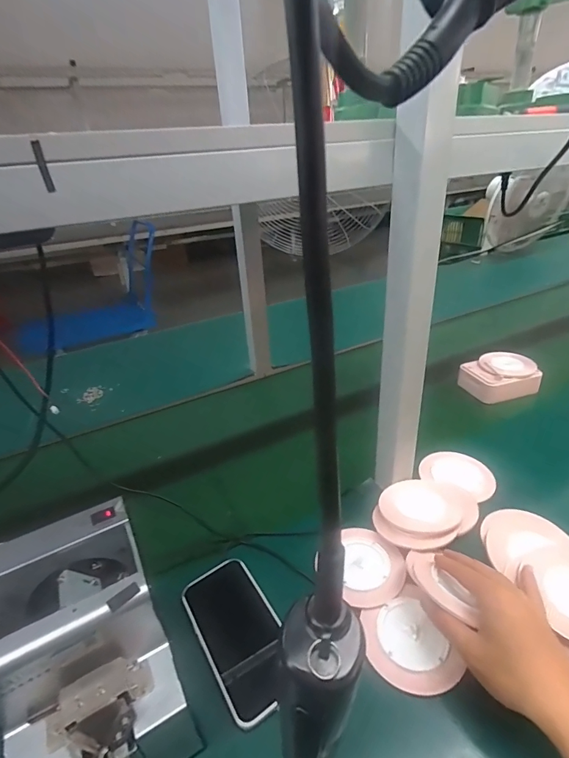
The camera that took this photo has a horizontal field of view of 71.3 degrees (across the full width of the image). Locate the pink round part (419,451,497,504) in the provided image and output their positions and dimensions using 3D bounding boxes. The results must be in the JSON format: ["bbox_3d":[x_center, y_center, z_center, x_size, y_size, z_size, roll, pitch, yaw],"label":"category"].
[{"bbox_3d":[0.257,0.137,0.588,0.100,0.012,0.090,14,35,30],"label":"pink round part"}]

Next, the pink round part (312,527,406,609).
[{"bbox_3d":[0.093,0.218,0.466,0.089,0.011,0.086,-4,29,2],"label":"pink round part"}]

